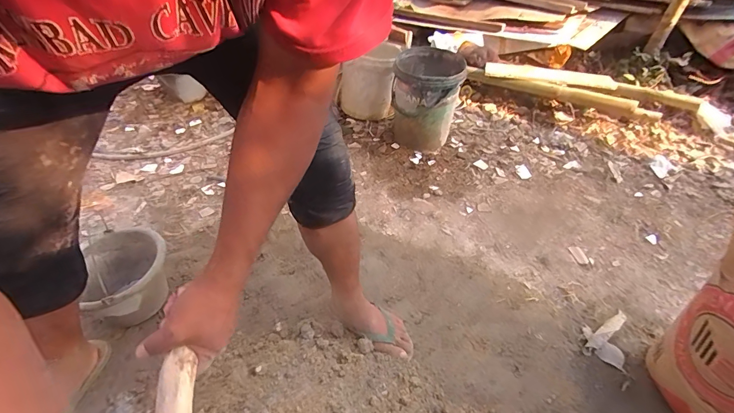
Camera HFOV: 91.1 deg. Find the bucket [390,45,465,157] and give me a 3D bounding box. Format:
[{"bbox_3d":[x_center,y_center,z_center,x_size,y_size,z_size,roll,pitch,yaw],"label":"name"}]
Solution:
[{"bbox_3d":[0.263,-0.480,1.677,0.292,0.398,0.305,6,40,5],"label":"bucket"}]

